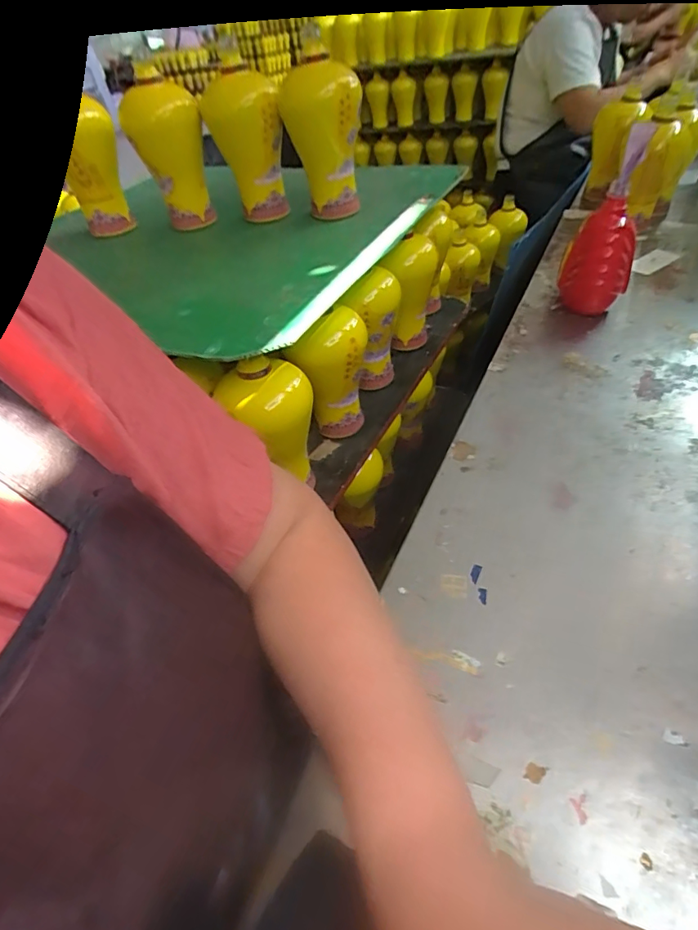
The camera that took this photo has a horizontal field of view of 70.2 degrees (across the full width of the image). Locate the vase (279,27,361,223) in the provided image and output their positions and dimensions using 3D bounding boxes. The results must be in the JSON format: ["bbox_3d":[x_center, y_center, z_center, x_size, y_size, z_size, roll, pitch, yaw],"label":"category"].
[{"bbox_3d":[-0.032,-0.384,0.586,0.084,0.178,0.087,-9,44,0],"label":"vase"}]

